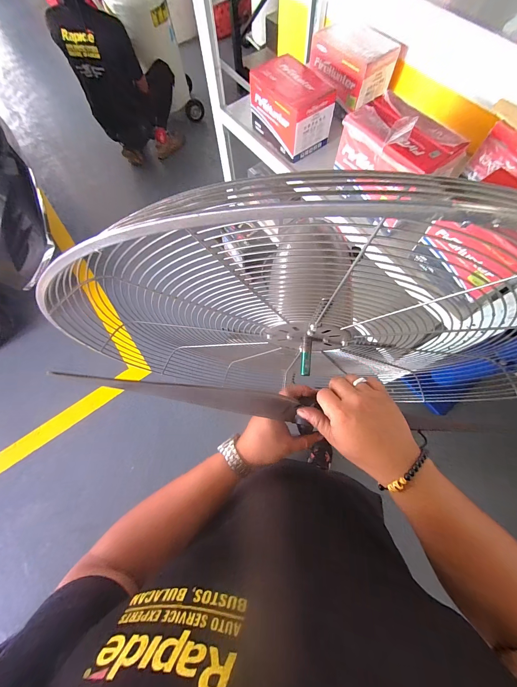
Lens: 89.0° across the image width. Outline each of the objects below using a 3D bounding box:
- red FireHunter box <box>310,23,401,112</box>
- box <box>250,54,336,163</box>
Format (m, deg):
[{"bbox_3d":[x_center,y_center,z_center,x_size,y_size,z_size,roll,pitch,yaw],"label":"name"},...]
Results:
[{"bbox_3d":[0.357,-1.097,1.019,0.189,0.155,0.312,-35,74,-10],"label":"red FireHunter box"},{"bbox_3d":[0.124,-0.904,1.013,0.164,0.201,0.303,-38,74,-10],"label":"box"}]

